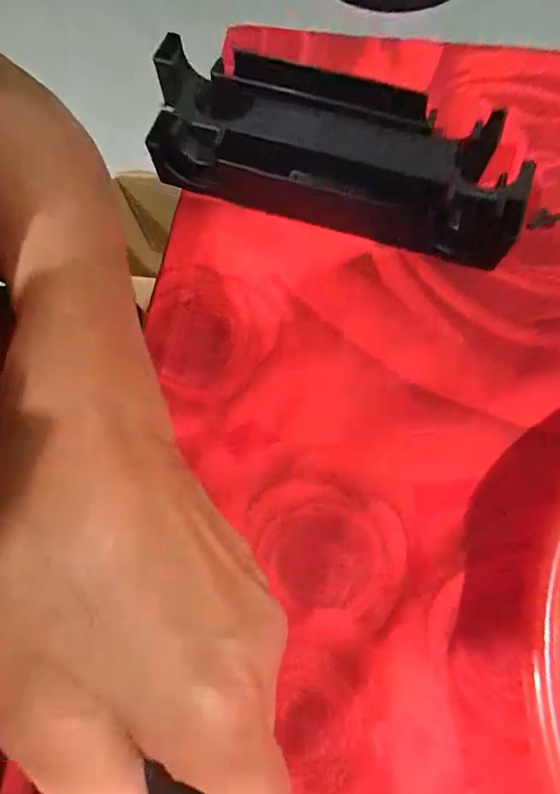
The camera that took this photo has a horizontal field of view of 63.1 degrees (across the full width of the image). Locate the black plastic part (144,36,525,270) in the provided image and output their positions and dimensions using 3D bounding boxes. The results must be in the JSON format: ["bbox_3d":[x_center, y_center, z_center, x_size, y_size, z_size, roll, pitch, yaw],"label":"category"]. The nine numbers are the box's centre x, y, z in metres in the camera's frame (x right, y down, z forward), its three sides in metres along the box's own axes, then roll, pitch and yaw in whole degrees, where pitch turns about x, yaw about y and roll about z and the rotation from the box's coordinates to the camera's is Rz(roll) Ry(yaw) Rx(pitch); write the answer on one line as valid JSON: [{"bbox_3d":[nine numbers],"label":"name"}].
[{"bbox_3d":[0.029,-0.134,0.247,0.206,0.039,0.076,18,73,8],"label":"black plastic part"}]

